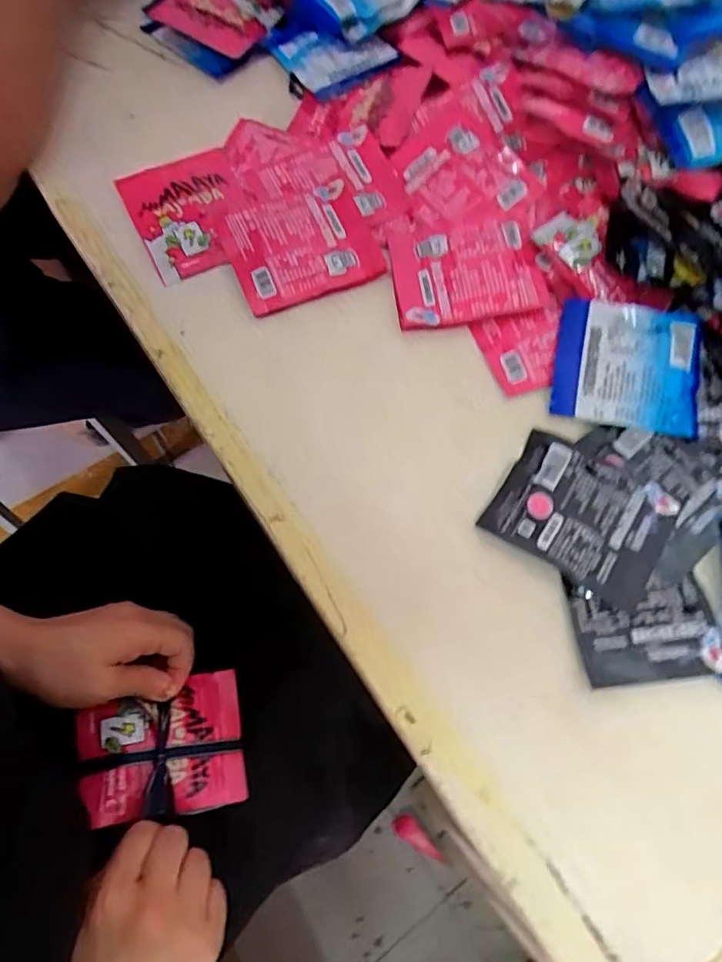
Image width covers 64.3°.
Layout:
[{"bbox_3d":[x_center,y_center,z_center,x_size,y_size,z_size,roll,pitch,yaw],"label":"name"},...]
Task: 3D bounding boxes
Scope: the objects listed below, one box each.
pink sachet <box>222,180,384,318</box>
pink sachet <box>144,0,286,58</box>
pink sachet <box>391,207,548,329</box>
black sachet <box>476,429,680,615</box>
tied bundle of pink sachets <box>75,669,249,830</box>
[{"bbox_3d":[-0.045,-0.182,0.439,0.109,0.016,0.091,-22,73,-7],"label":"pink sachet"},{"bbox_3d":[-0.136,-0.462,0.549,0.117,0.012,0.110,34,69,10],"label":"pink sachet"},{"bbox_3d":[0.079,-0.161,0.435,0.109,0.006,0.088,-10,68,-8],"label":"pink sachet"},{"bbox_3d":[0.143,0.021,0.369,0.106,0.010,0.084,30,68,9],"label":"black sachet"},{"bbox_3d":[-0.135,0.183,0.394,0.106,0.014,0.085,-1,61,-27],"label":"tied bundle of pink sachets"}]

